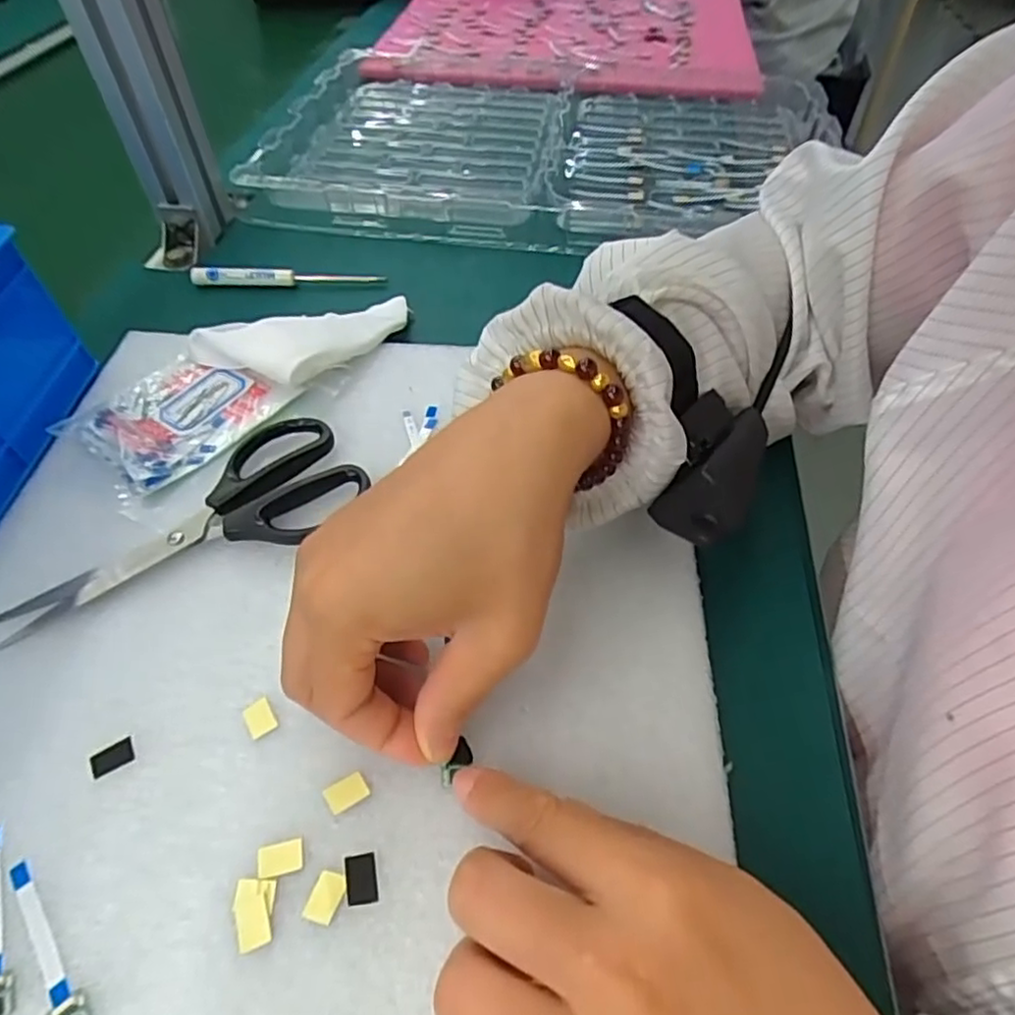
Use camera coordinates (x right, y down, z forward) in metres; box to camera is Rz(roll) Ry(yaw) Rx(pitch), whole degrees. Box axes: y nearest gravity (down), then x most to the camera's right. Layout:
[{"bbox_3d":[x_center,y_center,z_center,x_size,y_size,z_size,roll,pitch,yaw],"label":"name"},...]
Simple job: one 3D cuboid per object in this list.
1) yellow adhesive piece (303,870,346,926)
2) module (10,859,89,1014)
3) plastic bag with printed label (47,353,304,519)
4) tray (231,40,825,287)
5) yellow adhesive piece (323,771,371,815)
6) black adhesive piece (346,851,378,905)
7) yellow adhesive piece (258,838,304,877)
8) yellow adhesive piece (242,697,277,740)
[{"bbox_3d":[-0.059,0.128,0.214,0.010,0.004,0.014,15,53,12],"label":"yellow adhesive piece"},{"bbox_3d":[-0.146,0.138,0.206,0.011,0.004,0.061,-31,57,-21],"label":"module"},{"bbox_3d":[-0.180,-0.051,0.350,0.084,0.009,0.099,33,59,24],"label":"plastic bag with printed label"},{"bbox_3d":[-0.061,-0.336,0.577,0.263,0.028,0.294,8,52,7],"label":"tray"},{"bbox_3d":[-0.058,0.102,0.235,0.014,0.004,0.010,-26,56,-19],"label":"yellow adhesive piece"},{"bbox_3d":[-0.049,0.124,0.218,0.010,0.004,0.015,-10,52,-7],"label":"black adhesive piece"},{"bbox_3d":[-0.077,0.118,0.221,0.015,0.004,0.010,-10,52,-7],"label":"yellow adhesive piece"},{"bbox_3d":[-0.096,0.081,0.252,0.010,0.004,0.014,-29,57,-20],"label":"yellow adhesive piece"}]

